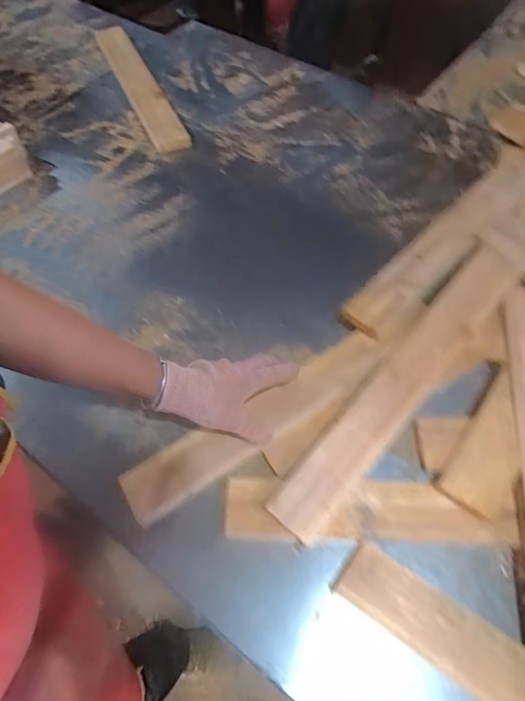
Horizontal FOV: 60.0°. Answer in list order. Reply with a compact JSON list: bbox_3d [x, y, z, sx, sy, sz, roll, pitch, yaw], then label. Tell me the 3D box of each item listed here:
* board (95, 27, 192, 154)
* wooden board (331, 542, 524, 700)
[{"bbox_3d":[-0.294,-0.628,1.079,0.076,0.023,0.538,-23,61,-11],"label":"board"},{"bbox_3d":[0.301,0.365,0.454,0.486,0.025,0.067,30,65,18],"label":"wooden board"}]

